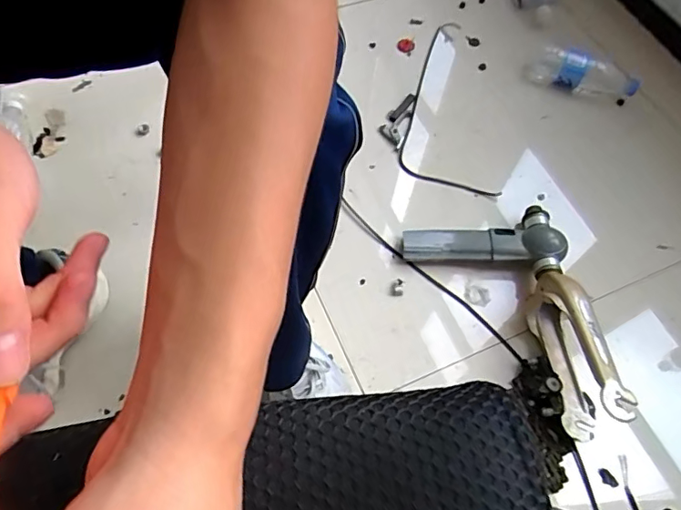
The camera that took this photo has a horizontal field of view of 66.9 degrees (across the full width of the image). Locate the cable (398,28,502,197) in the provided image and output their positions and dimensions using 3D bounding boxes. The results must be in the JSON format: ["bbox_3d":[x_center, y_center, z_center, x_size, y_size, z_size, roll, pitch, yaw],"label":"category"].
[{"bbox_3d":[0.182,-0.290,1.005,0.164,0.023,0.403,-5,66,0],"label":"cable"}]

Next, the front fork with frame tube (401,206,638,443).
[{"bbox_3d":[0.300,0.054,0.782,0.223,0.116,0.384,-30,67,-19],"label":"front fork with frame tube"}]

